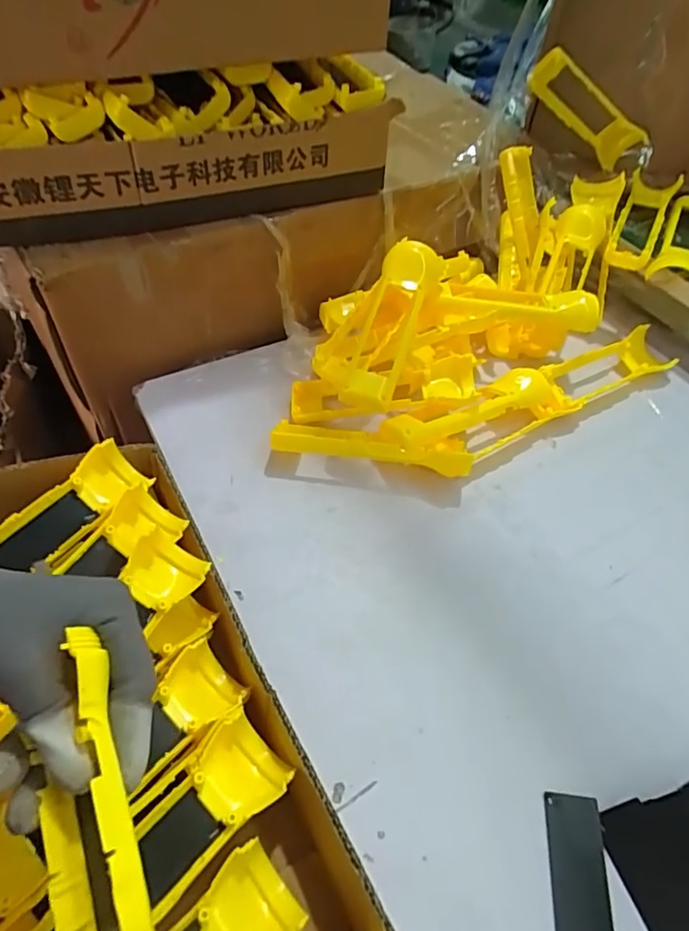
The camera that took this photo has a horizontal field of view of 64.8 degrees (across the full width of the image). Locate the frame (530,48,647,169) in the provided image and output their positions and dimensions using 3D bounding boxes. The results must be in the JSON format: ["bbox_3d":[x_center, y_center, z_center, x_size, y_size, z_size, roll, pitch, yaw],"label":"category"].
[{"bbox_3d":[0.275,-0.403,0.620,0.169,0.048,0.018,19,47,-29],"label":"frame"}]

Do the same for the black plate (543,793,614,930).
[{"bbox_3d":[0.129,0.234,0.296,0.032,0.004,0.092,8,53,0],"label":"black plate"}]

